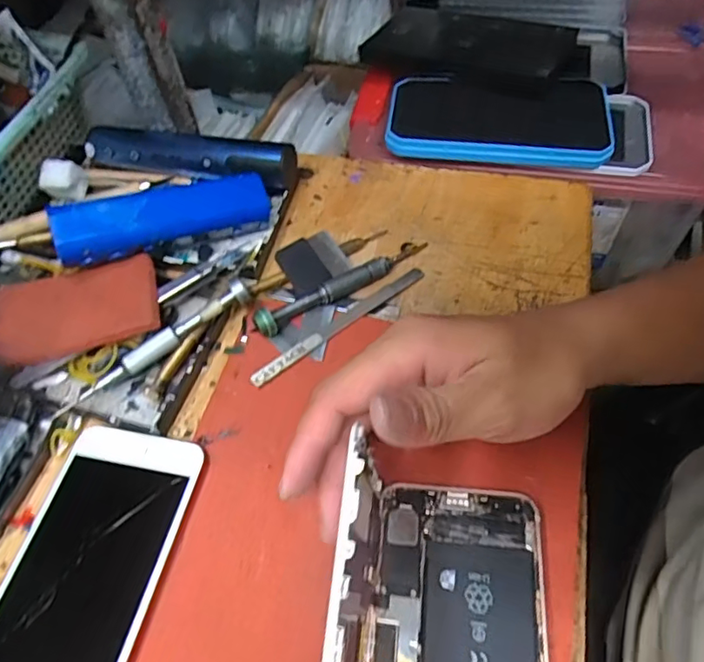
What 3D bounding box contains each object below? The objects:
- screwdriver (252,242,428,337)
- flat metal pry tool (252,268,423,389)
[{"bbox_3d":[-0.004,-0.030,0.361,0.124,0.016,0.012,-29,59,-17],"label":"screwdriver"},{"bbox_3d":[-0.007,-0.006,0.351,0.129,0.004,0.011,-35,61,-20],"label":"flat metal pry tool"}]

